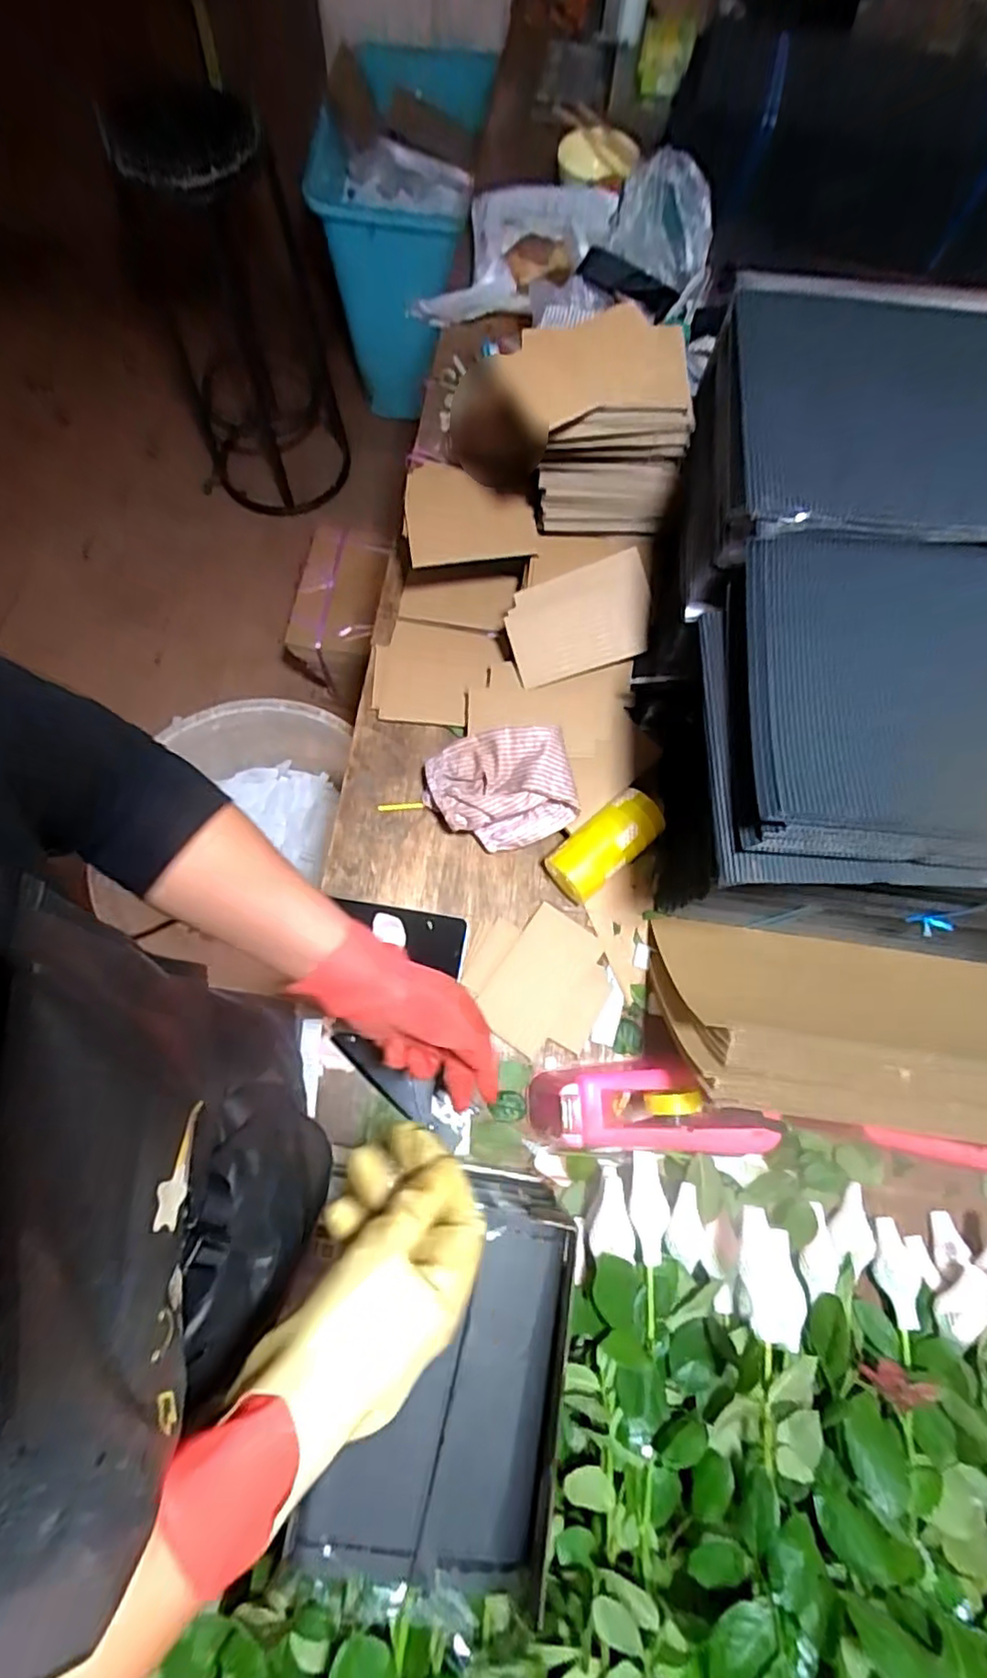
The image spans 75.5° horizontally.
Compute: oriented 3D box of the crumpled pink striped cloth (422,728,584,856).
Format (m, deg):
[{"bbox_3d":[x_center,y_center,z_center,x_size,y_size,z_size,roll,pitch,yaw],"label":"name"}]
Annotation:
[{"bbox_3d":[0.006,-0.052,0.659,0.154,0.077,0.109,-1,72,-3],"label":"crumpled pink striped cloth"}]

